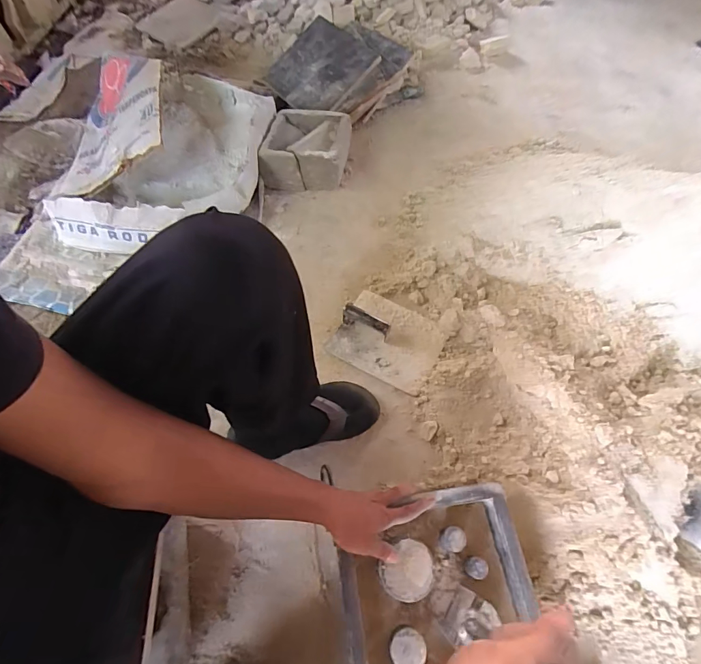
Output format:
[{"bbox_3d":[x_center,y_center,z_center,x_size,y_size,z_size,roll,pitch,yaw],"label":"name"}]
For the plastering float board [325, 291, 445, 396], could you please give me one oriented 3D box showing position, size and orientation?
[{"bbox_3d":[0.077,0.005,0.803,0.204,0.056,0.164,27,65,15],"label":"plastering float board"}]

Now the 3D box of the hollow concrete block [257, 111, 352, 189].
[{"bbox_3d":[-0.112,-0.471,1.056,0.213,0.115,0.199,5,64,-1],"label":"hollow concrete block"}]

